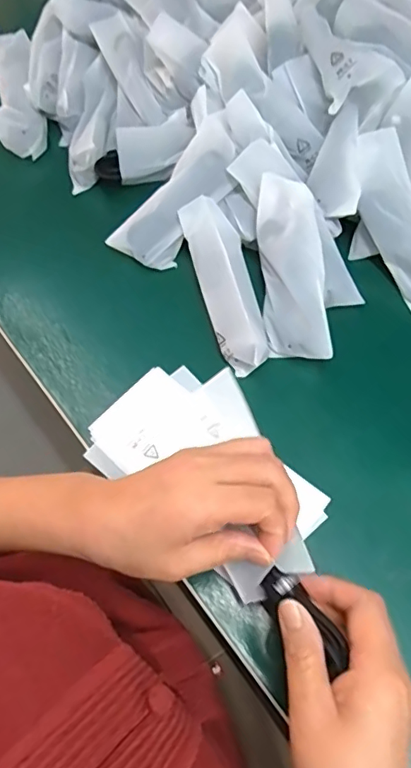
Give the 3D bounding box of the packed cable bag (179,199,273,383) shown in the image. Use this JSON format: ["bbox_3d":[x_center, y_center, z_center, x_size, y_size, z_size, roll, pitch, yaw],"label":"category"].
[{"bbox_3d":[0.018,-0.080,0.434,0.043,0.042,0.149,-15,67,-4],"label":"packed cable bag"}]

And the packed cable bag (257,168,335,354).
[{"bbox_3d":[0.068,-0.091,0.426,0.045,0.035,0.144,-6,85,0],"label":"packed cable bag"}]

